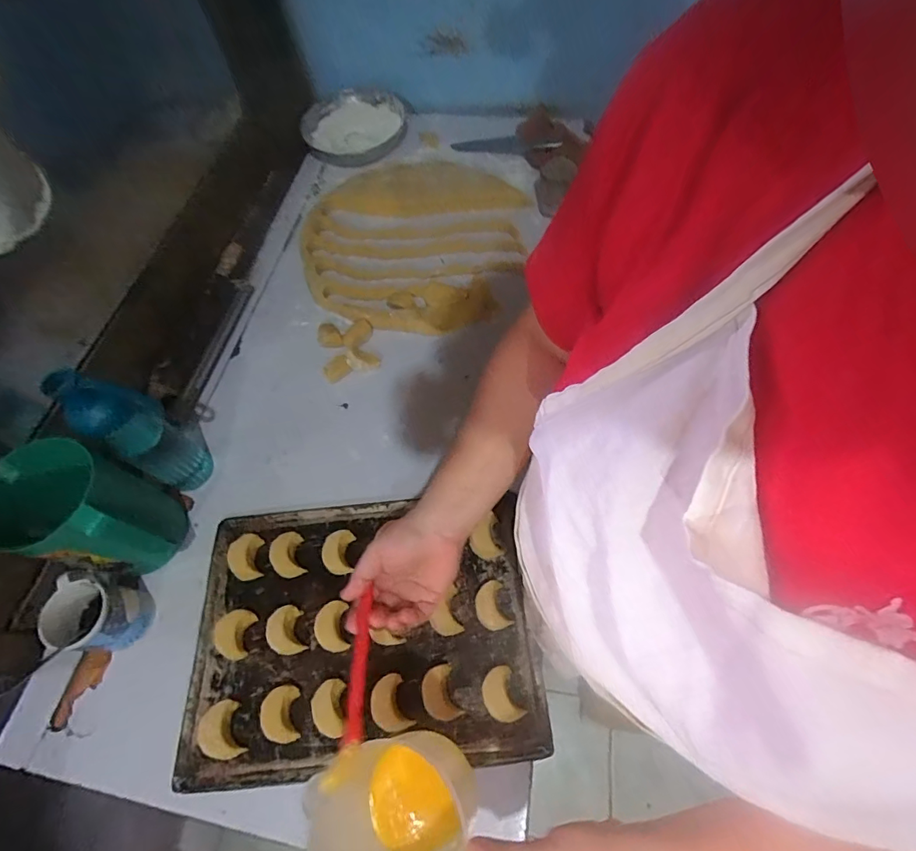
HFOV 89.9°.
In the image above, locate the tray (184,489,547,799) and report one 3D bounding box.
[{"bbox_3d":[-0.131,0.258,0.610,0.442,0.035,0.329,-7,61,2],"label":"tray"}]

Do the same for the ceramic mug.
[{"bbox_3d":[-0.457,0.239,0.590,0.083,0.098,0.084,6,63,7],"label":"ceramic mug"}]

